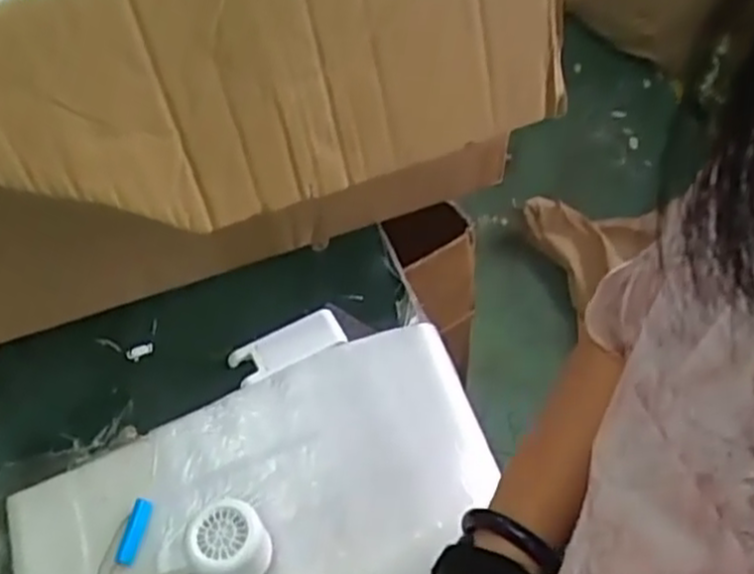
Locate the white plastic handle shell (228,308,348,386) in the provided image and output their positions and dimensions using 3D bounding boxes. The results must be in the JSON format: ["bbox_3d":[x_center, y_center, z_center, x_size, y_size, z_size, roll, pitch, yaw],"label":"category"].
[{"bbox_3d":[-0.083,0.052,0.703,0.102,0.011,0.045,-22,58,-12],"label":"white plastic handle shell"}]

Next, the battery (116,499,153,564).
[{"bbox_3d":[-0.193,0.195,0.611,0.015,0.011,0.052,5,57,6],"label":"battery"}]

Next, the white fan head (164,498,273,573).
[{"bbox_3d":[-0.112,0.194,0.573,0.063,0.051,0.057,8,57,8],"label":"white fan head"}]

